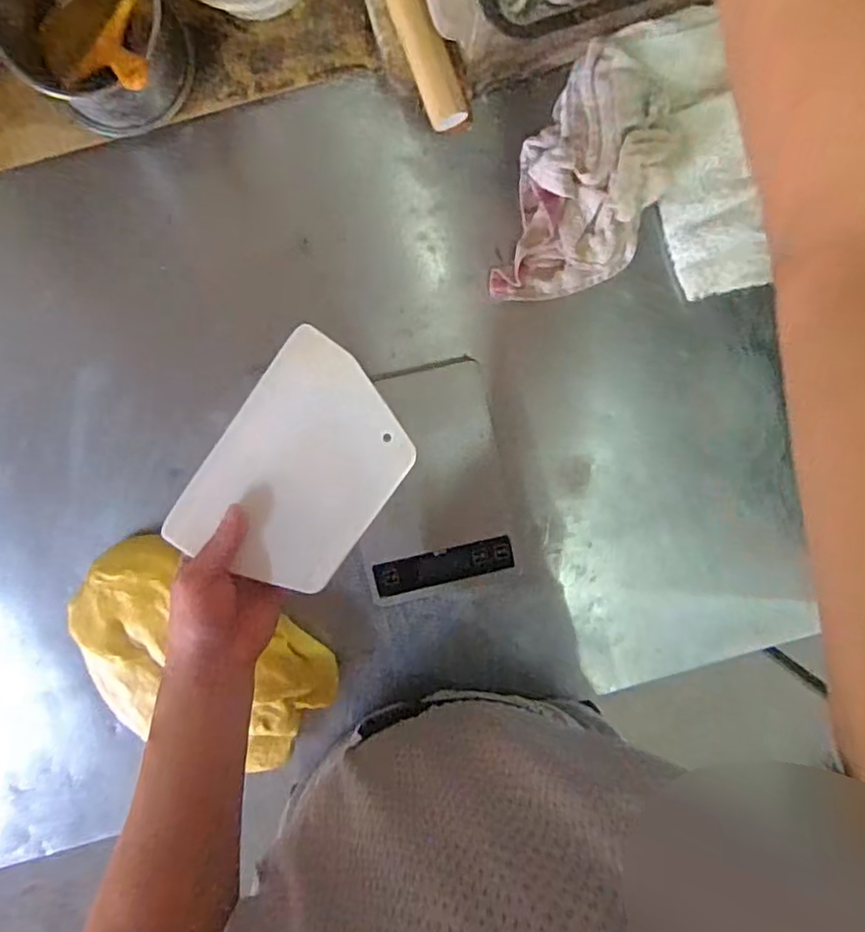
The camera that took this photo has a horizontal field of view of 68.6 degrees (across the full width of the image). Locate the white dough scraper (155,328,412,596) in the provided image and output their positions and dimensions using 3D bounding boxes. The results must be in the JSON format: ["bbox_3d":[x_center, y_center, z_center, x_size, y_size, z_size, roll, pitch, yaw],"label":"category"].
[{"bbox_3d":[-0.098,0.005,0.474,0.124,0.009,0.181,35,94,-5],"label":"white dough scraper"}]

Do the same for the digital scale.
[{"bbox_3d":[-0.004,0.020,0.651,0.157,0.023,0.233,-13,98,-1],"label":"digital scale"}]

